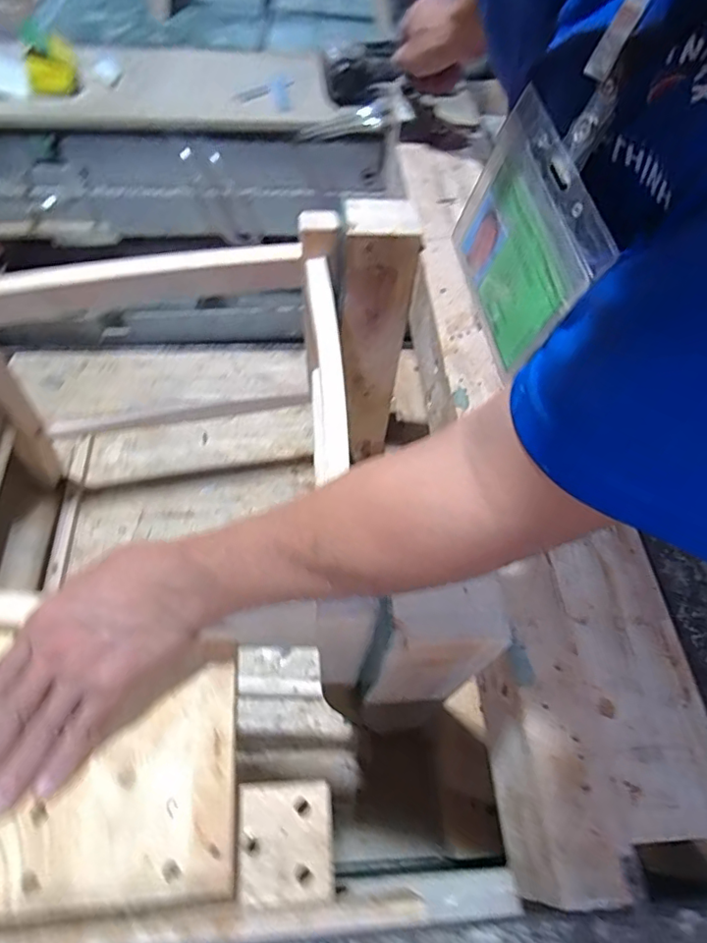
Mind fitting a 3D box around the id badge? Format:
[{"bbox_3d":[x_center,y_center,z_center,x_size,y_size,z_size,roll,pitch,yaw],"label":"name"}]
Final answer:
[{"bbox_3d":[0.075,-0.107,0.252,0.004,0.084,0.102,-3,63,-18],"label":"id badge"}]

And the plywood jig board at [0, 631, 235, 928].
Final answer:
[{"bbox_3d":[-0.201,0.187,0.364,0.238,0.009,0.173,-3,58,-5],"label":"plywood jig board"}]

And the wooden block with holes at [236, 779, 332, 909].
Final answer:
[{"bbox_3d":[-0.045,0.241,0.362,0.060,0.011,0.067,-2,58,-5],"label":"wooden block with holes"}]

